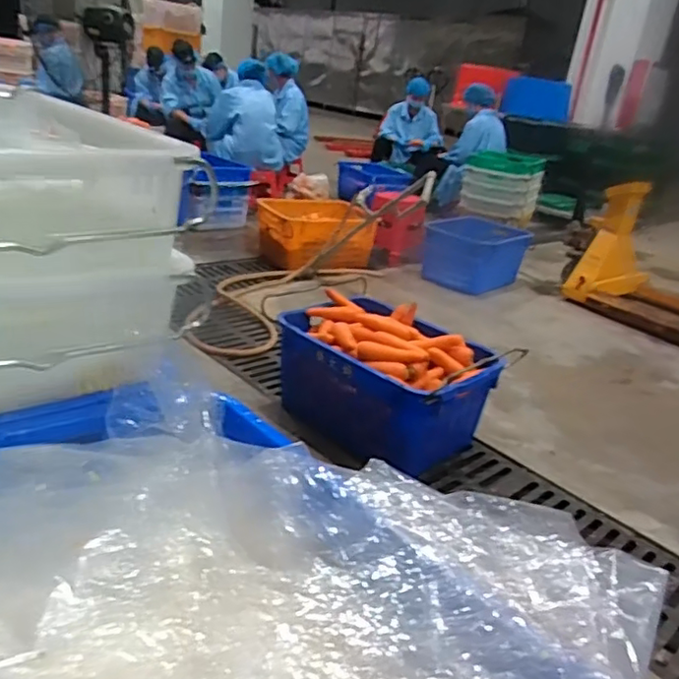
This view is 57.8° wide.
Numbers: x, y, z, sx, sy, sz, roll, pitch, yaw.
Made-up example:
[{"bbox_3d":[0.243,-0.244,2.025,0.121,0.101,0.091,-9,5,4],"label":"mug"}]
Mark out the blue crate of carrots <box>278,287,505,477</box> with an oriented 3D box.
[{"bbox_3d":[0.122,0.099,1.796,0.577,0.282,0.379,25,28,35],"label":"blue crate of carrots"}]

